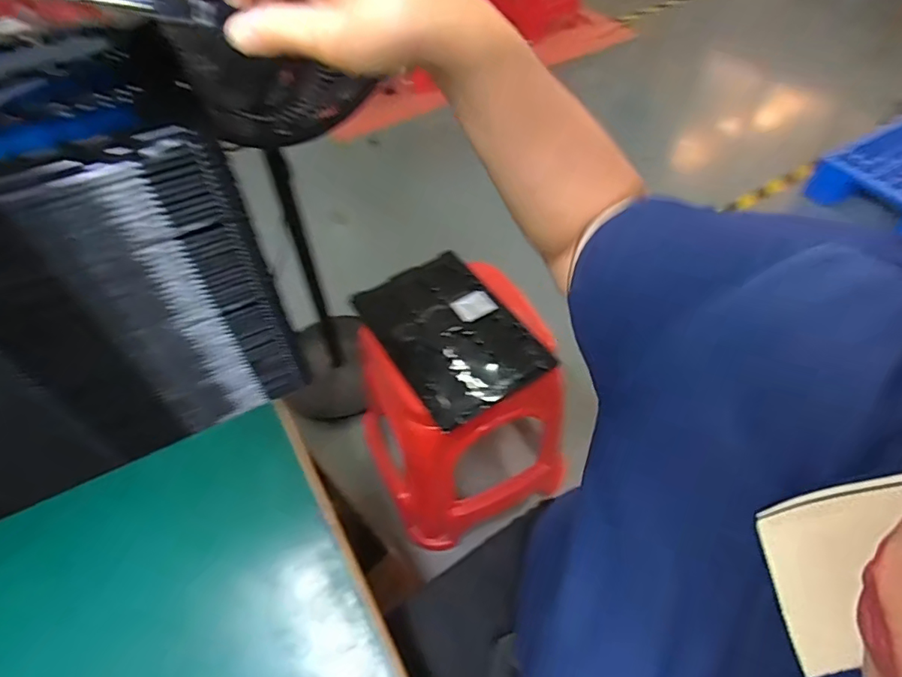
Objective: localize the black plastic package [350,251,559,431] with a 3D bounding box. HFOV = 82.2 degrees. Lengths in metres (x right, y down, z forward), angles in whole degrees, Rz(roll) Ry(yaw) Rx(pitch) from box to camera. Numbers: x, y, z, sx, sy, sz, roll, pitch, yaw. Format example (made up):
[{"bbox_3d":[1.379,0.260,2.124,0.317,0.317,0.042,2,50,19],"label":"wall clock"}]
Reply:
[{"bbox_3d":[-0.008,-0.017,0.915,0.221,0.032,0.328,-29,56,-19],"label":"black plastic package"}]

